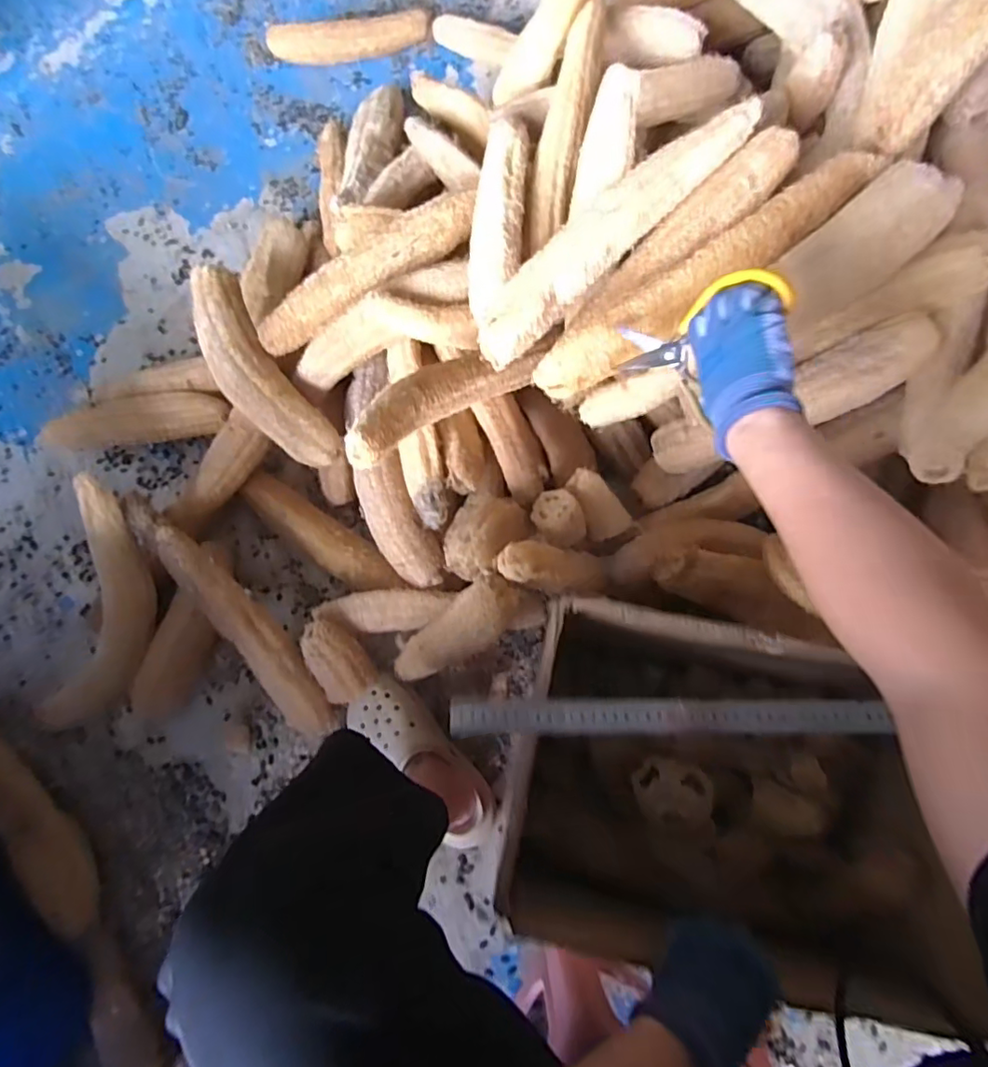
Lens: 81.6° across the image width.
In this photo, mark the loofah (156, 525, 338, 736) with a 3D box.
[{"bbox_3d":[-0.336,0.129,0.766,0.080,0.050,0.347,-37,96,-11],"label":"loofah"}]

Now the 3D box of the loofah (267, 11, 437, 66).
[{"bbox_3d":[-0.303,-1.047,1.214,0.338,0.062,0.066,-11,72,-3],"label":"loofah"}]

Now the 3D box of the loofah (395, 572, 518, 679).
[{"bbox_3d":[-0.055,0.133,0.718,0.053,0.240,0.066,-10,66,-44],"label":"loofah"}]

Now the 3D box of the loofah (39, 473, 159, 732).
[{"bbox_3d":[-0.531,0.105,0.787,0.098,0.074,0.366,21,107,7],"label":"loofah"}]

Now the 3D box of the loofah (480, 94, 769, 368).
[{"bbox_3d":[0.141,-0.351,0.679,0.411,0.097,0.080,-42,76,2],"label":"loofah"}]

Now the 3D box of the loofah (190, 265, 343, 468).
[{"bbox_3d":[-0.352,-0.239,0.834,0.100,0.068,0.342,-32,74,-10],"label":"loofah"}]

